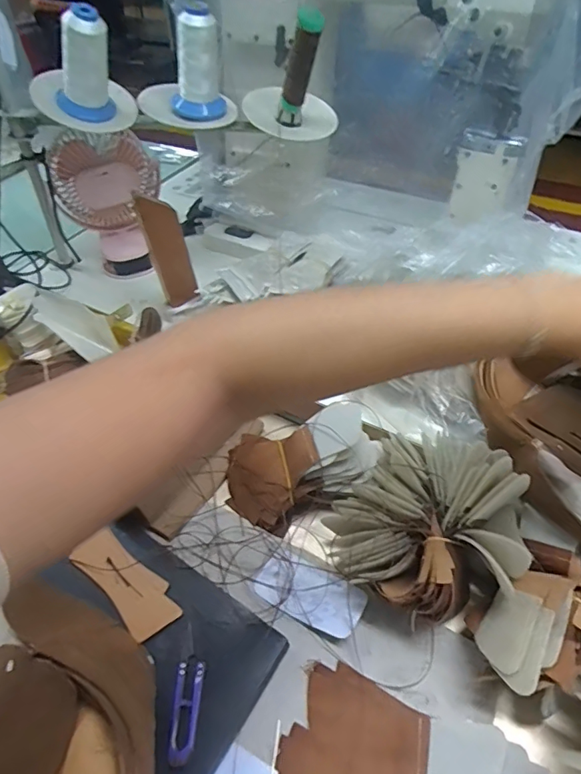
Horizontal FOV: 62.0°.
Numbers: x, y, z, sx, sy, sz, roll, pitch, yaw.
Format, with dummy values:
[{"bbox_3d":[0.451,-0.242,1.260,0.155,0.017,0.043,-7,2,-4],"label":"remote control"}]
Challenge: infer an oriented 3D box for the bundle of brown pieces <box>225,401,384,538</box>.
[{"bbox_3d":[0.009,0.076,0.505,0.163,0.068,0.101,-10,49,-6],"label":"bundle of brown pieces"}]

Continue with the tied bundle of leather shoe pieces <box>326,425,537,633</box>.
[{"bbox_3d":[0.128,0.117,0.442,0.168,0.079,0.168,-36,56,-26],"label":"tied bundle of leather shoe pieces"}]

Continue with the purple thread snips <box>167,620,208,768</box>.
[{"bbox_3d":[-0.083,0.247,0.392,0.022,0.012,0.095,0,48,3],"label":"purple thread snips"}]

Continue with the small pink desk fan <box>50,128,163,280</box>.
[{"bbox_3d":[-0.268,-0.275,0.738,0.154,0.193,0.079,-18,50,-13],"label":"small pink desk fan"}]

